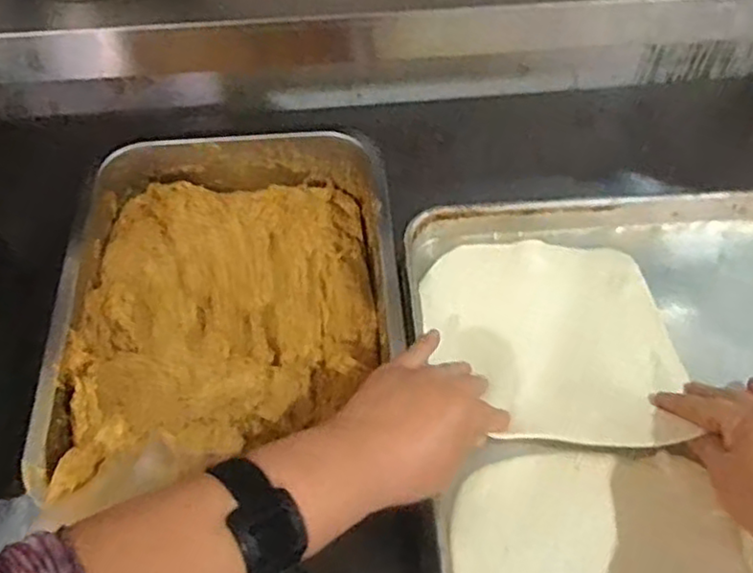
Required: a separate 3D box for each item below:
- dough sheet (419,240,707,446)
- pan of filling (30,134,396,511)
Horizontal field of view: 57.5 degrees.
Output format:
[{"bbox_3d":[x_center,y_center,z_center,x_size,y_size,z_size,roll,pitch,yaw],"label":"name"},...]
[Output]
[{"bbox_3d":[0.128,0.034,0.518,0.184,0.016,0.174,5,53,4],"label":"dough sheet"},{"bbox_3d":[-0.115,0.021,0.559,0.256,0.088,0.362,-4,55,-3],"label":"pan of filling"}]

